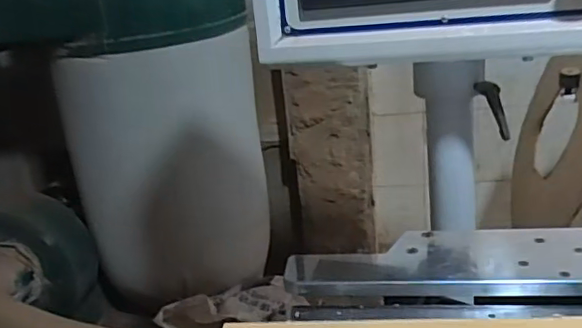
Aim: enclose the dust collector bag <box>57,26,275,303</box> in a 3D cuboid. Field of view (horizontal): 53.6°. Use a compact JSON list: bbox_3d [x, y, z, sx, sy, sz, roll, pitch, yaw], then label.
[{"bbox_3d":[-0.364,0.010,1.810,0.459,0.748,0.432,1,25,16],"label":"dust collector bag"}]

